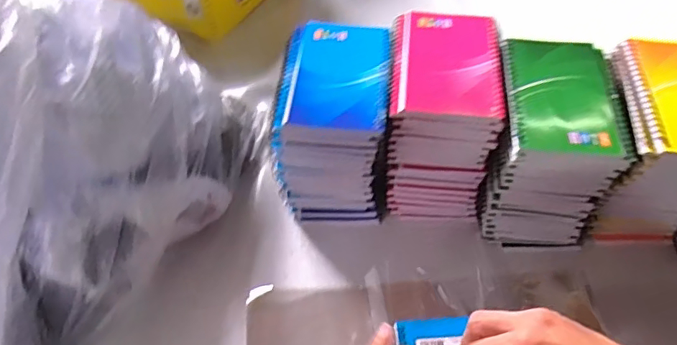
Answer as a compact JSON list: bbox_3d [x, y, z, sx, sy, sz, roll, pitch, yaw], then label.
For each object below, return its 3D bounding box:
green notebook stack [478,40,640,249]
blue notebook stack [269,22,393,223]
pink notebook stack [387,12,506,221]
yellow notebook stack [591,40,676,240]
[{"bbox_3d":[0.190,-0.021,0.490,0.099,0.158,0.127,5,55,3],"label":"green notebook stack"},{"bbox_3d":[-0.004,-0.044,0.512,0.094,0.148,0.126,3,55,1],"label":"blue notebook stack"},{"bbox_3d":[0.094,-0.051,0.511,0.092,0.158,0.128,3,55,2],"label":"pink notebook stack"},{"bbox_3d":[0.289,-0.020,0.488,0.097,0.162,0.124,3,55,2],"label":"yellow notebook stack"}]

